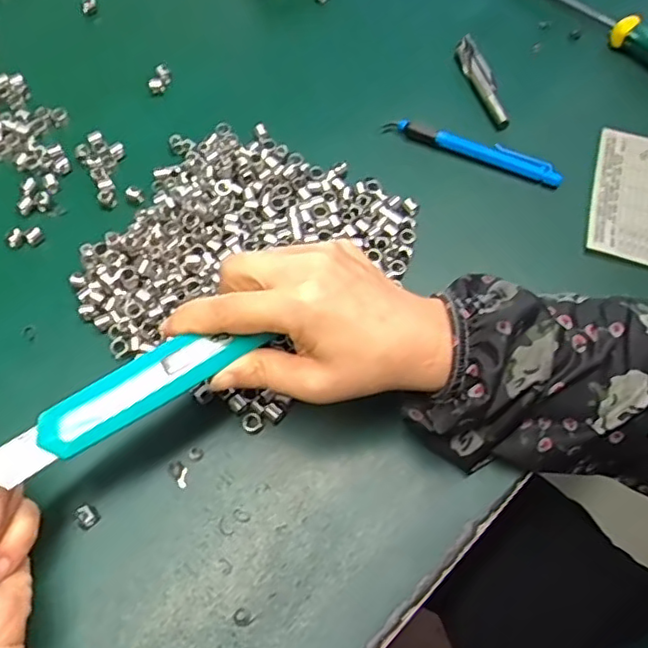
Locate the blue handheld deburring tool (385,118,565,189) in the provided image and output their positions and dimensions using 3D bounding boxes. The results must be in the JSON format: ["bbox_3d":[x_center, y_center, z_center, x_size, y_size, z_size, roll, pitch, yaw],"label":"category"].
[{"bbox_3d":[0.103,-0.121,0.427,0.122,0.013,0.010,23,69,10],"label":"blue handheld deburring tool"}]

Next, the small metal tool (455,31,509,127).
[{"bbox_3d":[0.116,-0.179,0.456,0.012,0.014,0.086,-15,67,-6],"label":"small metal tool"}]

